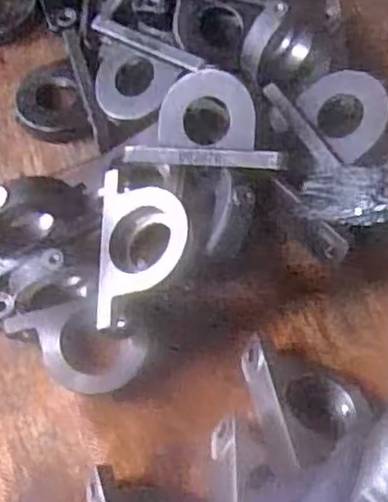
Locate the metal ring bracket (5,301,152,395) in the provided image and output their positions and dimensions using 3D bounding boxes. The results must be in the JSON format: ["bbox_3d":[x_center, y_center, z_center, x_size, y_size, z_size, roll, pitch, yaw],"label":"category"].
[{"bbox_3d":[-0.104,0.084,0.673,0.116,0.034,0.072,31,69,16],"label":"metal ring bracket"}]

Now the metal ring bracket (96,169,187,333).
[{"bbox_3d":[-0.043,-0.006,0.637,0.080,0.023,0.137,-5,77,18],"label":"metal ring bracket"}]

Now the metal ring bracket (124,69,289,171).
[{"bbox_3d":[0.010,-0.117,0.652,0.145,0.028,0.083,5,96,17],"label":"metal ring bracket"}]

